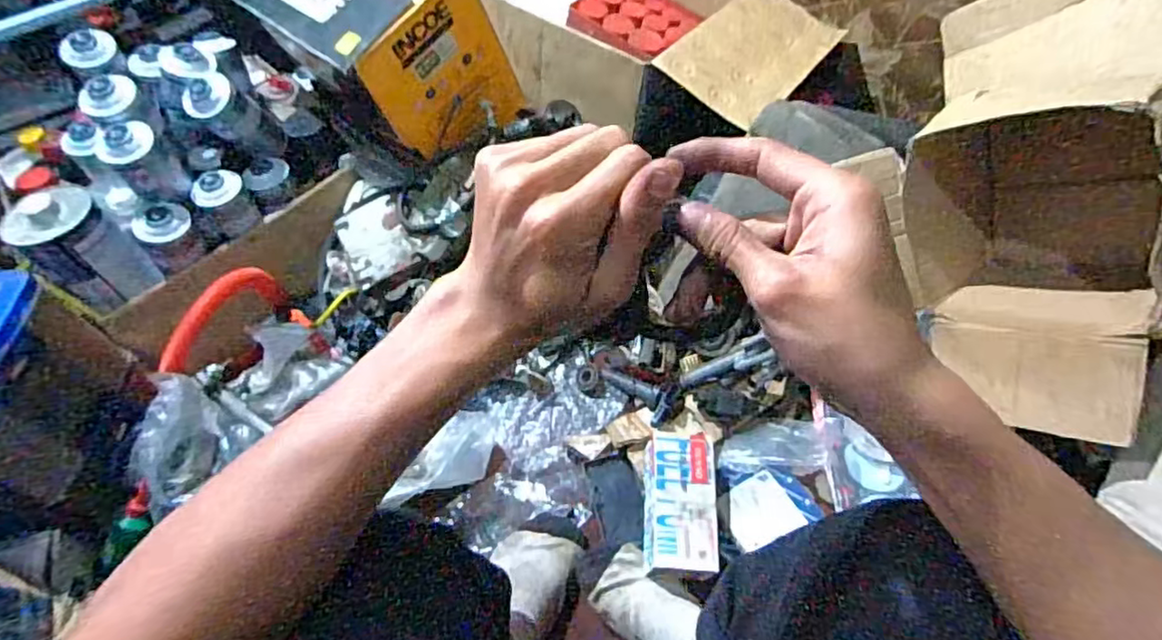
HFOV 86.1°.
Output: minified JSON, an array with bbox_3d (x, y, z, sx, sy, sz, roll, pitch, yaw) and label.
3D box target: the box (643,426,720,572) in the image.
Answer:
[{"bbox_3d":[0.117,0.209,0.748,0.081,0.050,0.178,2,57,2],"label":"box"}]

